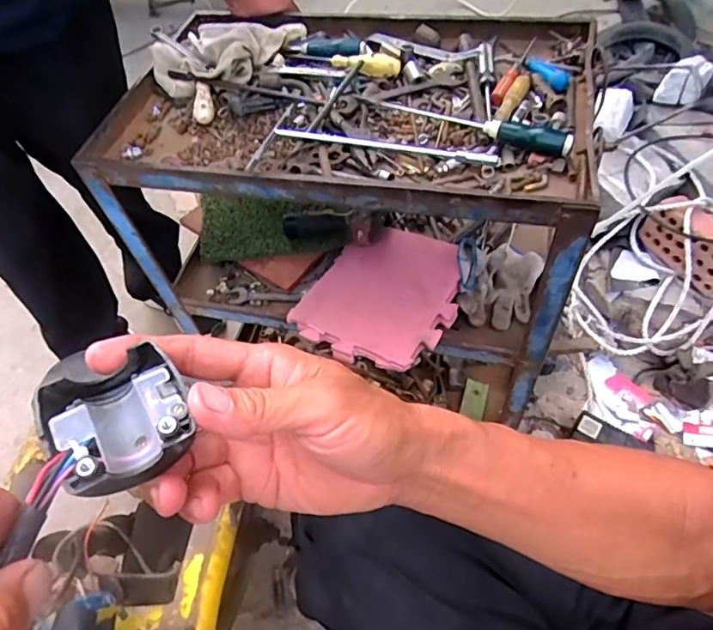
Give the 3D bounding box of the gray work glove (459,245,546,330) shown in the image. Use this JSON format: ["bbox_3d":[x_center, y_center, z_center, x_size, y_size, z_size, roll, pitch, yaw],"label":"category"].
[{"bbox_3d":[0.248,-0.044,0.866,0.110,0.038,0.174,31,62,20],"label":"gray work glove"}]

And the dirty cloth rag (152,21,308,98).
[{"bbox_3d":[-0.192,-0.400,0.780,0.224,0.052,0.143,-3,56,-1],"label":"dirty cloth rag"}]

